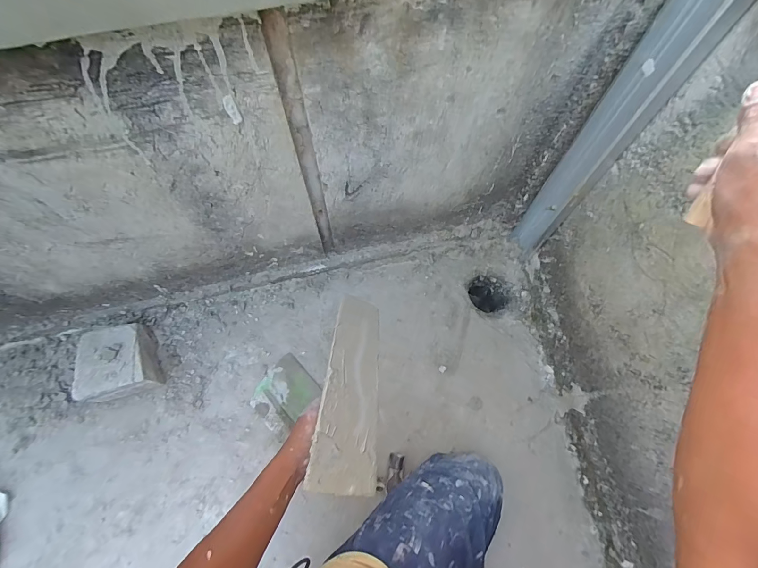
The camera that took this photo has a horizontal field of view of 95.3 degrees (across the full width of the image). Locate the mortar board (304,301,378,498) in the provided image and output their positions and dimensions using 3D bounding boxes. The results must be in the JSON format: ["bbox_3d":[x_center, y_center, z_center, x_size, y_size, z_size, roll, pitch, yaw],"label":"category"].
[{"bbox_3d":[-0.035,0.158,0.533,0.105,0.007,0.284,28,52,-28],"label":"mortar board"}]

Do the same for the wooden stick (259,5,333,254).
[{"bbox_3d":[-0.121,-0.196,0.618,0.030,0.513,0.023,-9,69,-5],"label":"wooden stick"}]

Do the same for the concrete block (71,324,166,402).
[{"bbox_3d":[-0.592,0.174,0.785,0.160,0.074,0.155,-11,69,-6],"label":"concrete block"}]

